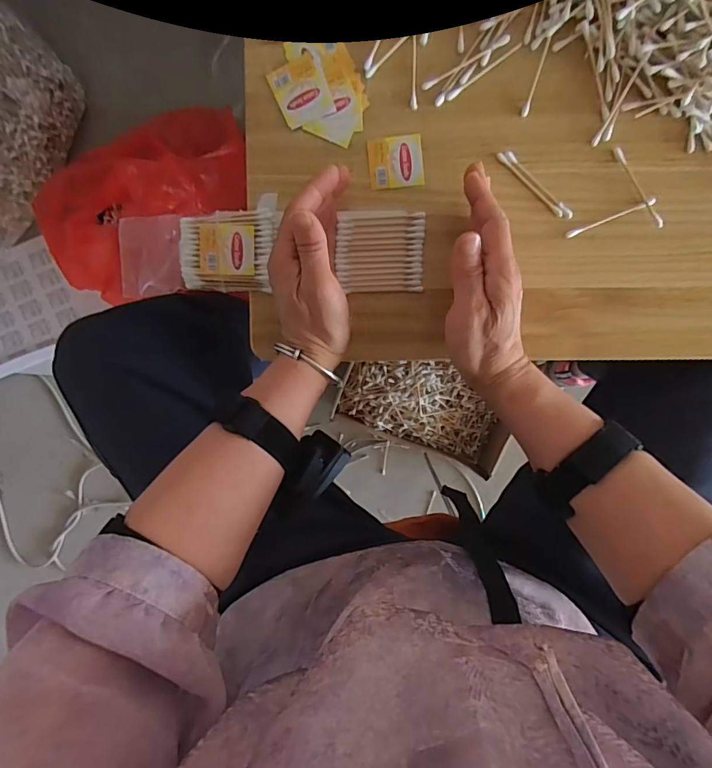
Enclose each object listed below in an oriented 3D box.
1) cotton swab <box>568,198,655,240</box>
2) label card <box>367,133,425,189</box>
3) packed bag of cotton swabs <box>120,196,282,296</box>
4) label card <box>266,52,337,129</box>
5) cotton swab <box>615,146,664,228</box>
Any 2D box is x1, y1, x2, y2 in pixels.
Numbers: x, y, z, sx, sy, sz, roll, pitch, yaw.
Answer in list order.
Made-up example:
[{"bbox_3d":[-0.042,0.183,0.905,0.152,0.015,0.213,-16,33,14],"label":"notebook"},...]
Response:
[{"bbox_3d":[0.207,-0.135,0.381,0.072,0.004,0.006,-22,96,5],"label":"cotton swab"},{"bbox_3d":[0.033,-0.182,0.385,0.044,0.004,0.040,-5,97,3],"label":"label card"},{"bbox_3d":[-0.132,-0.109,0.391,0.137,0.021,0.071,-7,97,6],"label":"packed bag of cotton swabs"},{"bbox_3d":[-0.045,-0.237,0.381,0.041,0.004,0.049,-23,95,5],"label":"label card"},{"bbox_3d":[0.227,-0.157,0.376,0.006,0.004,0.072,-32,95,5],"label":"cotton swab"}]

